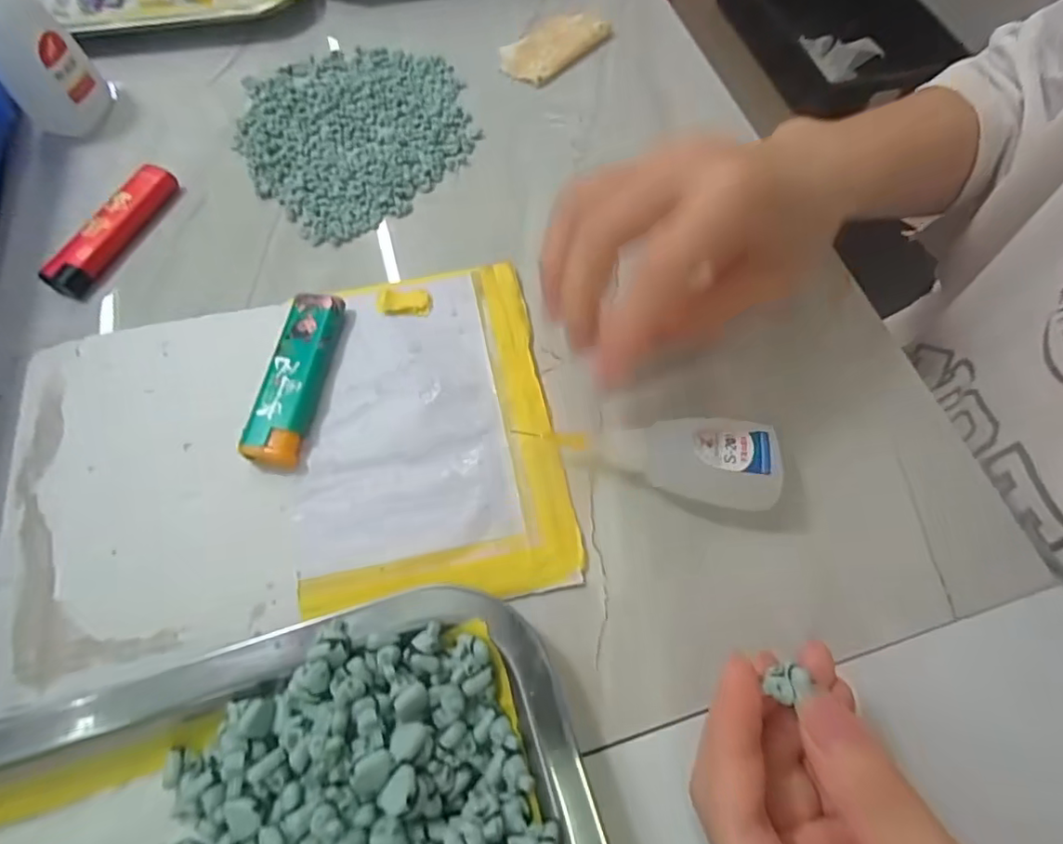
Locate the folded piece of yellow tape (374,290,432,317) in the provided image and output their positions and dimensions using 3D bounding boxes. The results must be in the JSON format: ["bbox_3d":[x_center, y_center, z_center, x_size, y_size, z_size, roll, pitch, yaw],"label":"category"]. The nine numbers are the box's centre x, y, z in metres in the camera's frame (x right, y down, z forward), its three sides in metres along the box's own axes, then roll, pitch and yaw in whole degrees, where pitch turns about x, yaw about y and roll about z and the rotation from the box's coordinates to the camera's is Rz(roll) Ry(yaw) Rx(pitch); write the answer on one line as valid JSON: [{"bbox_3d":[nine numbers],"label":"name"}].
[{"bbox_3d":[-0.059,-0.055,0.261,0.025,0.004,0.013,-2,66,-3],"label":"folded piece of yellow tape"}]

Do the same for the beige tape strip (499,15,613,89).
[{"bbox_3d":[0.013,-0.232,0.347,0.041,0.006,0.074,41,71,15],"label":"beige tape strip"}]

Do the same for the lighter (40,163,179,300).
[{"bbox_3d":[-0.204,-0.095,0.278,0.021,0.010,0.079,21,67,8],"label":"lighter"}]

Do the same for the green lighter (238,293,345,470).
[{"bbox_3d":[-0.100,-0.019,0.242,0.023,0.013,0.079,9,66,2],"label":"green lighter"}]

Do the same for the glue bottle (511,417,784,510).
[{"bbox_3d":[0.050,0.011,0.226,0.092,0.022,0.033,10,66,3],"label":"glue bottle"}]

